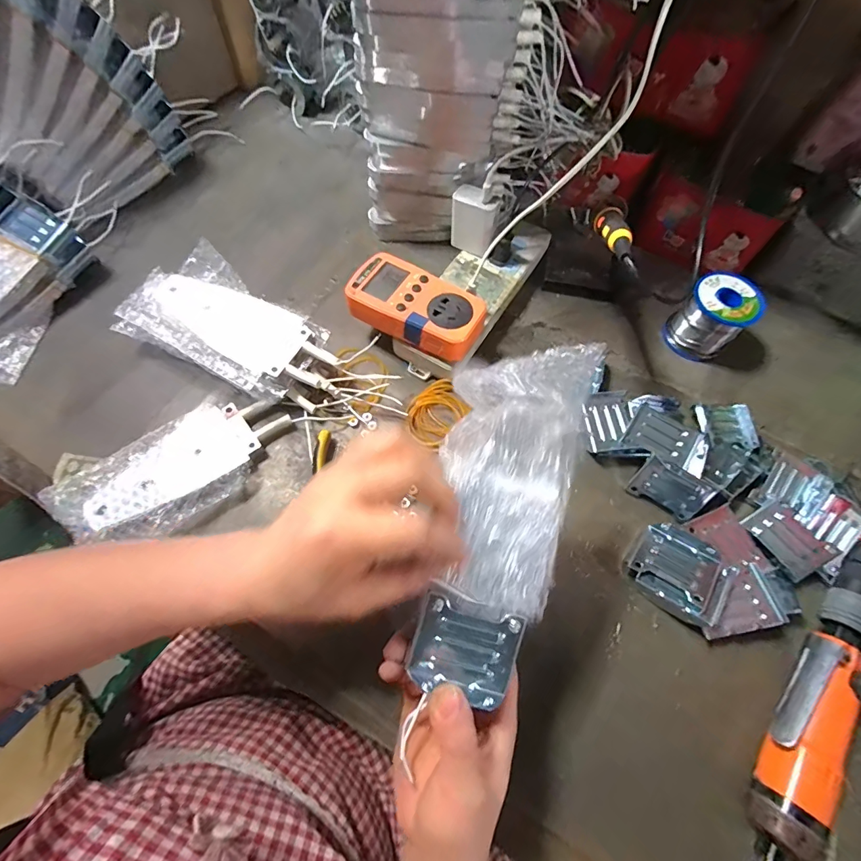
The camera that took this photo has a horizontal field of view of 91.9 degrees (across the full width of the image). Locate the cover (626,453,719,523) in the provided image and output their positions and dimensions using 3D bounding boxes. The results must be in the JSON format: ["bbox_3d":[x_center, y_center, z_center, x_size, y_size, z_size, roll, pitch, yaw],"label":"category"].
[{"bbox_3d":[0.214,0.052,0.371,0.058,0.044,0.018,32,34,11],"label":"cover"}]

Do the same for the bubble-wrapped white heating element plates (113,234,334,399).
[{"bbox_3d":[-0.194,-0.100,0.406,0.180,0.062,0.110,29,67,11],"label":"bubble-wrapped white heating element plates"}]

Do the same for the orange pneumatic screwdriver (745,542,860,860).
[{"bbox_3d":[0.272,0.213,0.303,0.046,0.042,0.288,28,68,11],"label":"orange pneumatic screwdriver"}]

